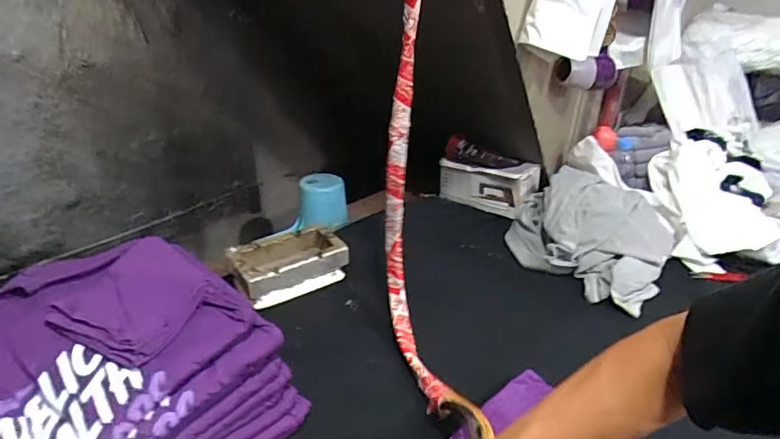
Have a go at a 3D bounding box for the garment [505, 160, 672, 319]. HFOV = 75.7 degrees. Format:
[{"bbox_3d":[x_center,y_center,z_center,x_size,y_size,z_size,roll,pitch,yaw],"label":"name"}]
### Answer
[{"bbox_3d":[0.451,0.013,1.125,0.321,0.156,0.317,19,34,28],"label":"garment"}]

